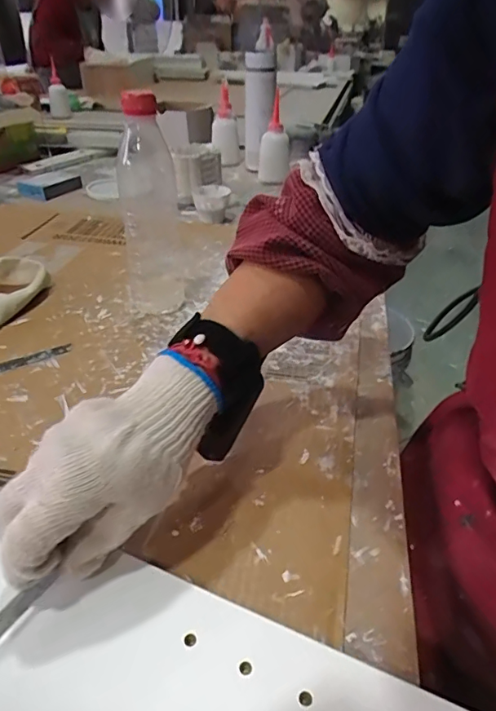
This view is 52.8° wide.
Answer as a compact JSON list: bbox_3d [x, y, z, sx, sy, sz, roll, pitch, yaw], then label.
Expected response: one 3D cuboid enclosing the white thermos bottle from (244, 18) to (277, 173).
[{"bbox_3d":[0.027,-0.540,1.075,0.064,0.249,0.073,4,34,4],"label":"white thermos bottle"}]

